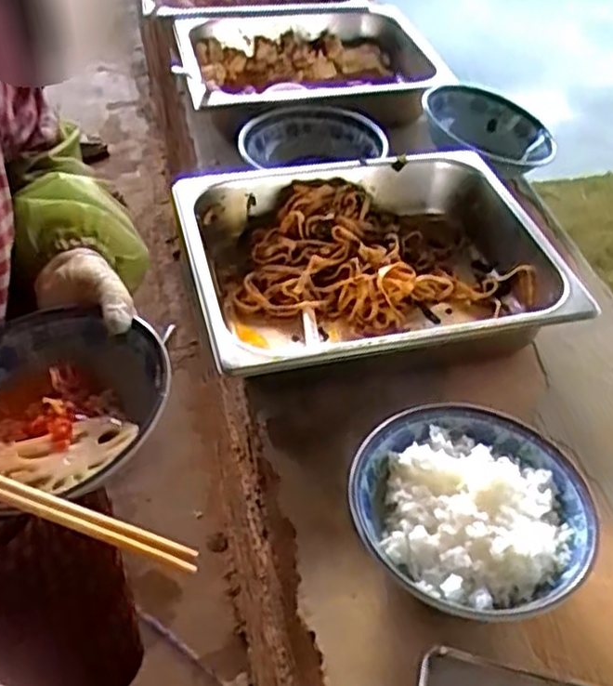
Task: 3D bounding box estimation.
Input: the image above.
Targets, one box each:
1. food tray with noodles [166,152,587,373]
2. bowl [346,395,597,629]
[{"bbox_3d":[0.065,-0.071,0.674,0.333,0.084,0.264,-10,47,-11],"label":"food tray with noodles"},{"bbox_3d":[0.116,0.116,0.506,0.151,0.061,0.154,1,45,-1],"label":"bowl"}]

